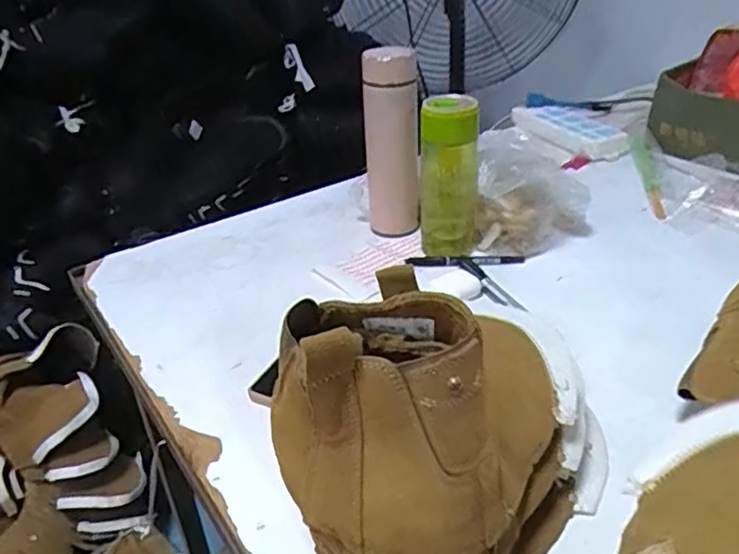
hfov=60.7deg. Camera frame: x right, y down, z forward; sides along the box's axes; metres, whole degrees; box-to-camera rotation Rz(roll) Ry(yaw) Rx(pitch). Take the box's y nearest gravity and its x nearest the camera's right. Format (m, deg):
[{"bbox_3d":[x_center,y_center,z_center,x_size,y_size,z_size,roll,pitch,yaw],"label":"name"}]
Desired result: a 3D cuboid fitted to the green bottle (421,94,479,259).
[{"bbox_3d":[0.094,-0.115,0.742,0.068,0.186,0.062,0,32,6],"label":"green bottle"}]

